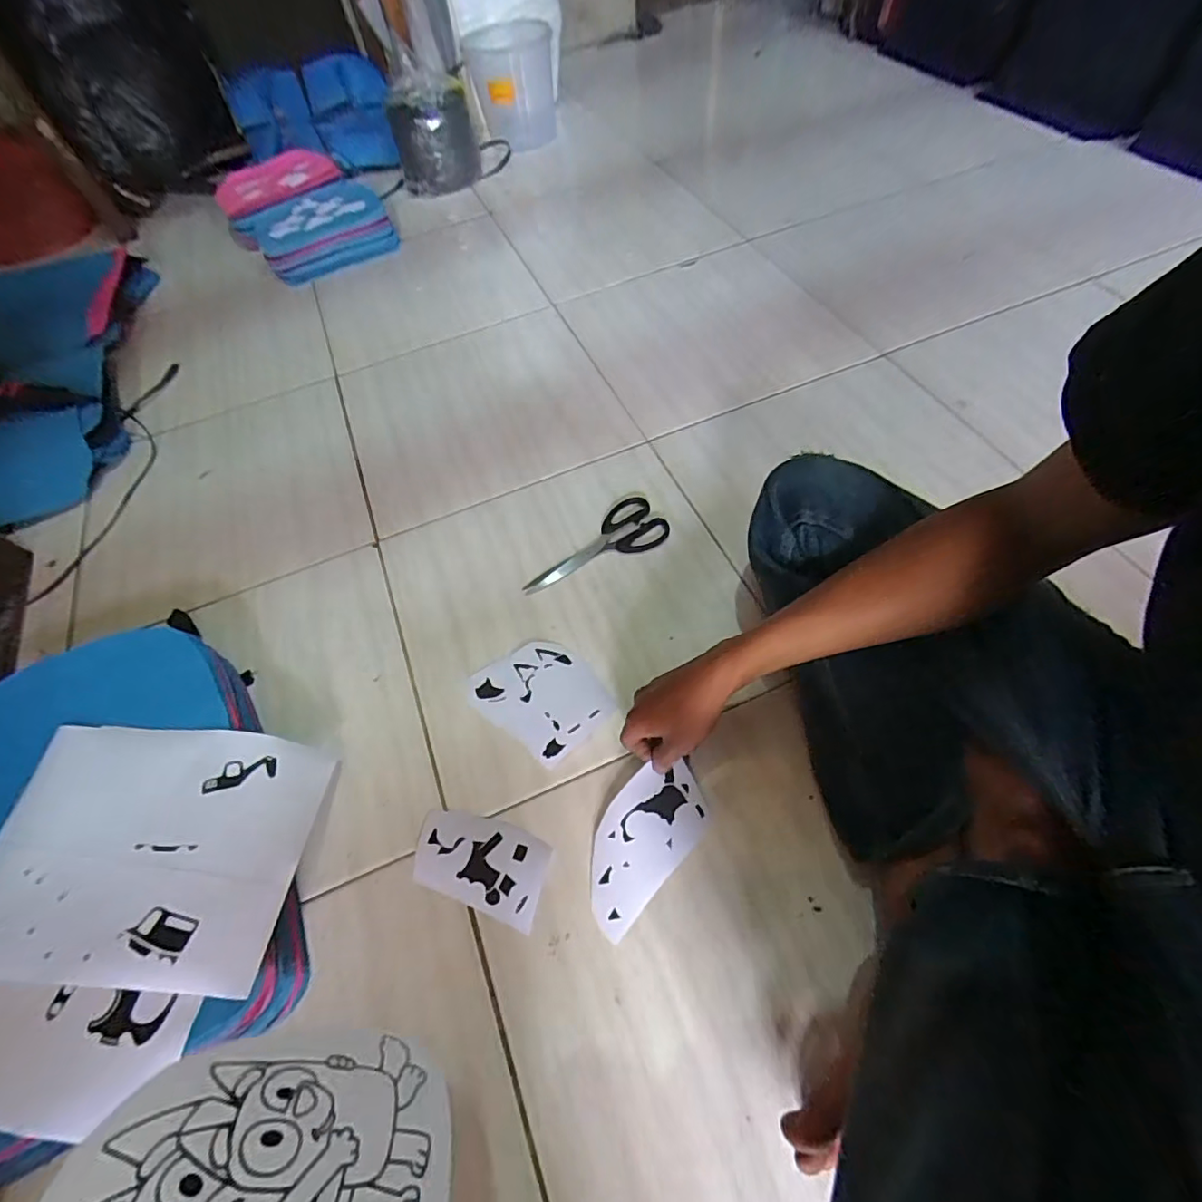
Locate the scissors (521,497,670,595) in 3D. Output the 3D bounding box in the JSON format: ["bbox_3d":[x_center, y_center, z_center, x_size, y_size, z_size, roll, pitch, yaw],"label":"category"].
[{"bbox_3d":[-0.011,-0.066,0.694,0.195,0.008,0.079,-29,61,-13],"label":"scissors"}]

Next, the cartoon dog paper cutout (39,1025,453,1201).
[{"bbox_3d":[-0.147,0.257,0.245,0.156,0.016,0.134,19,14,-22],"label":"cartoon dog paper cutout"}]

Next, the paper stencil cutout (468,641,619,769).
[{"bbox_3d":[-0.067,0.103,0.598,0.115,0.005,0.137,-37,60,-16],"label":"paper stencil cutout"}]

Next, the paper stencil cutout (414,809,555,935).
[{"bbox_3d":[-0.115,0.242,0.517,0.131,0.004,0.074,16,61,14],"label":"paper stencil cutout"}]

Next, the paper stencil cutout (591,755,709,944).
[{"bbox_3d":[0.036,0.221,0.515,0.077,0.011,0.149,37,68,24],"label":"paper stencil cutout"}]

